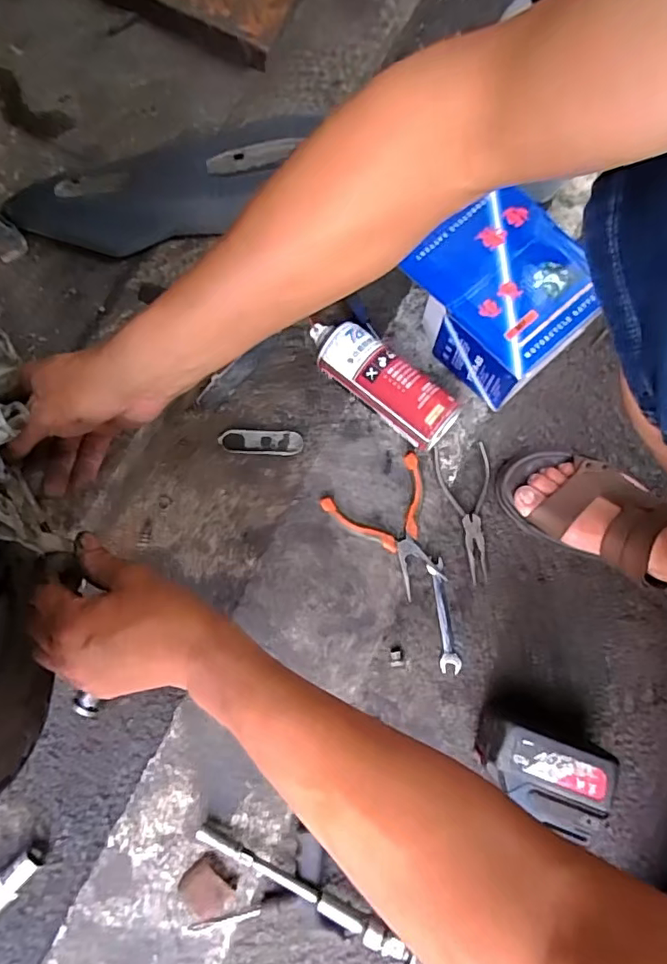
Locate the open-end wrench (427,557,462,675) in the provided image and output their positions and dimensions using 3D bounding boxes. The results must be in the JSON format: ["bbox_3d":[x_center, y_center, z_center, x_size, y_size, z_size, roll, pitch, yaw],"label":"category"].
[{"bbox_3d":[0.117,0.142,0.586,0.020,0.009,0.119,-7,76,0],"label":"open-end wrench"}]

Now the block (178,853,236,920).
[{"bbox_3d":[-0.122,0.387,0.520,0.046,0.020,0.045,40,81,10],"label":"block"}]

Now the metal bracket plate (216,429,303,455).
[{"bbox_3d":[-0.083,-0.047,0.633,0.094,0.007,0.030,1,76,2],"label":"metal bracket plate"}]

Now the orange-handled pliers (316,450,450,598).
[{"bbox_3d":[0.071,0.052,0.600,0.116,0.019,0.137,-29,77,-5],"label":"orange-handled pliers"}]

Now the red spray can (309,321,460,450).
[{"bbox_3d":[0.051,-0.108,0.612,0.174,0.072,0.062,37,80,9],"label":"red spray can"}]

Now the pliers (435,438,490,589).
[{"bbox_3d":[0.147,0.032,0.603,0.060,0.008,0.151,-3,76,1],"label":"pliers"}]

